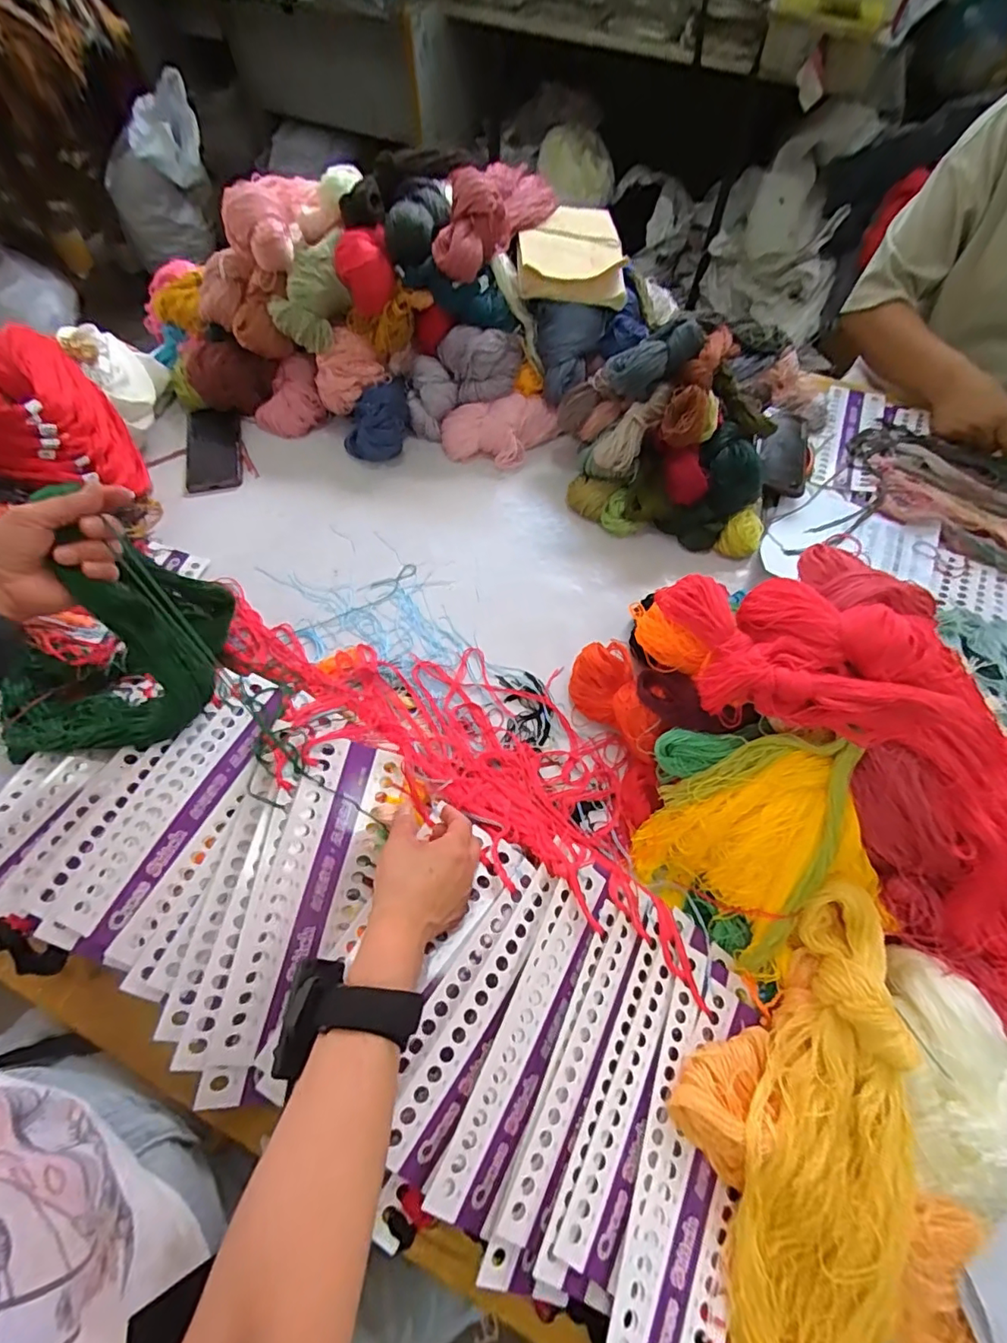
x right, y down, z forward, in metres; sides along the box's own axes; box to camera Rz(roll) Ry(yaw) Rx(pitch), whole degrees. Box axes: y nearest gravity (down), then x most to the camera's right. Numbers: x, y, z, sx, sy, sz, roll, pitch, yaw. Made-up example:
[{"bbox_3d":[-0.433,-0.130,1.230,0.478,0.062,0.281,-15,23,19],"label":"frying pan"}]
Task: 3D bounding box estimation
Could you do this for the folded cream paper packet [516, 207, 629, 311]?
[{"bbox_3d":[0.092,-0.590,0.758,0.145,0.046,0.210,1,62,0],"label":"folded cream paper packet"}]

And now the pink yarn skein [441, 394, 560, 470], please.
[{"bbox_3d":[-0.001,-0.343,0.780,0.169,0.060,0.086,-12,63,-7],"label":"pink yarn skein"}]

